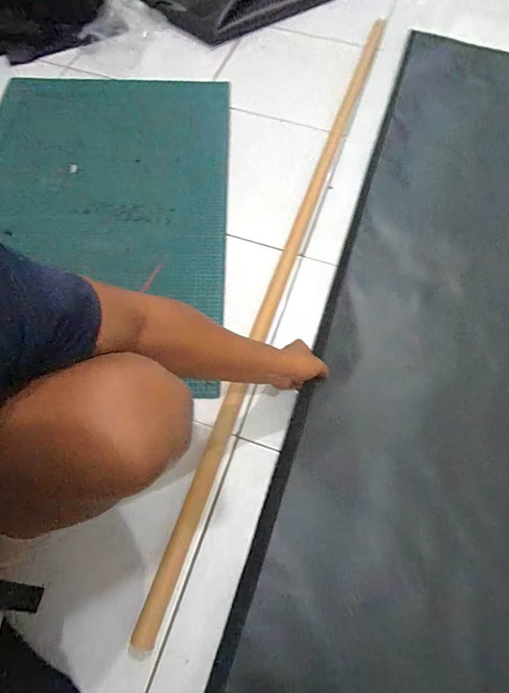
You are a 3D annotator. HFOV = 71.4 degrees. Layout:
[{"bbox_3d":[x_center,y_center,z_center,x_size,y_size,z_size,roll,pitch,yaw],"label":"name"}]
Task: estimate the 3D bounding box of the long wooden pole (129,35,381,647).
[{"bbox_3d":[0.100,-0.254,0.760,0.044,0.033,1.540,19,68,7],"label":"long wooden pole"}]

